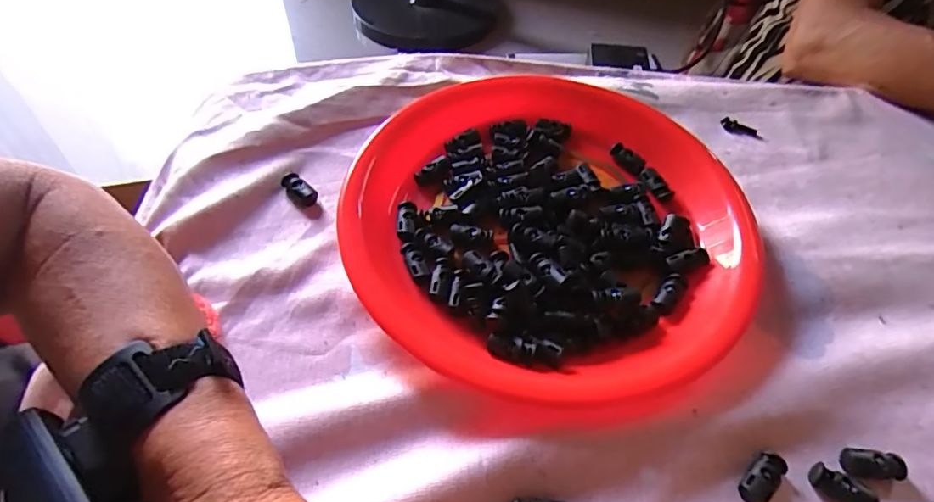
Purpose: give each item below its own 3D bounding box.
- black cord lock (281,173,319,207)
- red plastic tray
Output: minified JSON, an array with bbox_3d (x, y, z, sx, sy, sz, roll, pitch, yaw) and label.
[{"bbox_3d":[-0.115,-0.042,0.347,0.016,0.009,0.026,-35,62,-23],"label":"black cord lock"},{"bbox_3d":[0.053,-0.029,0.333,0.255,0.023,0.256,5,55,2],"label":"red plastic tray"}]

